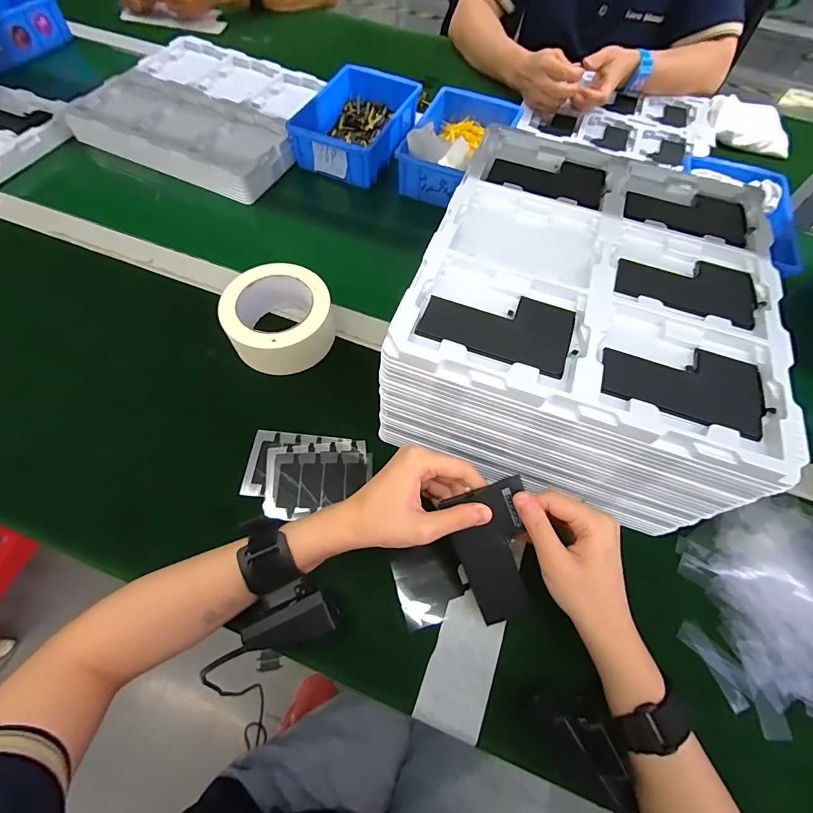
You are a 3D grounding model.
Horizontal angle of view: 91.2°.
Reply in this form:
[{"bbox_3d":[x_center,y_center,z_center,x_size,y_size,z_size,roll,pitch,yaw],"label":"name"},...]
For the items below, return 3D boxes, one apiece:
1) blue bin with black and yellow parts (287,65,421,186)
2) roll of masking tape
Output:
[{"bbox_3d":[-0.070,-0.427,0.604,0.136,0.058,0.199,20,63,7],"label":"blue bin with black and yellow parts"},{"bbox_3d":[-0.133,-0.095,0.422,0.107,0.055,0.095,-19,65,-12],"label":"roll of masking tape"}]

